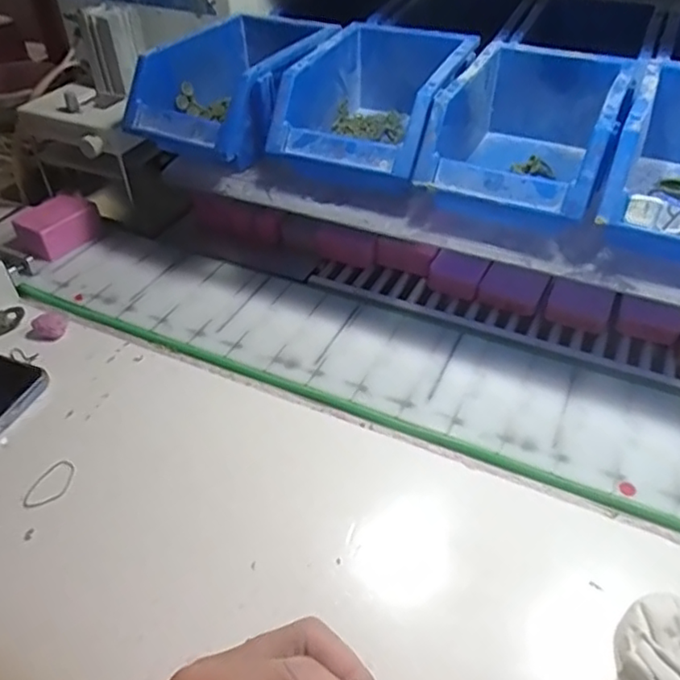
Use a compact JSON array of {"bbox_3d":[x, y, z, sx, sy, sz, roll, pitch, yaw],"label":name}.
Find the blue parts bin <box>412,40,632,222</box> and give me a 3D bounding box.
[{"bbox_3d":[0.145,-0.158,0.477,0.123,0.079,0.179,17,45,18],"label":"blue parts bin"}]

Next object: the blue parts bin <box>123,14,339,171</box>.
[{"bbox_3d":[-0.091,-0.226,0.539,0.122,0.070,0.163,24,48,24],"label":"blue parts bin"}]

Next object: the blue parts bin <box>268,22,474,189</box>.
[{"bbox_3d":[0.035,-0.201,0.525,0.124,0.079,0.189,16,45,18],"label":"blue parts bin"}]

